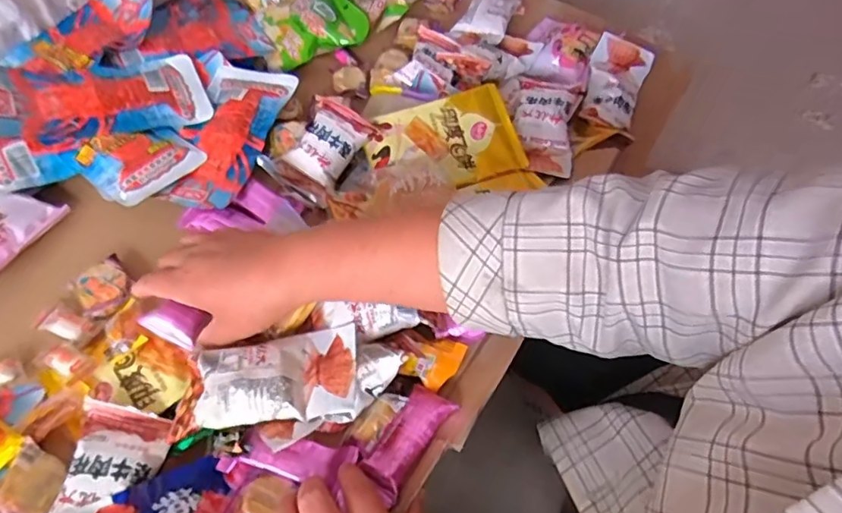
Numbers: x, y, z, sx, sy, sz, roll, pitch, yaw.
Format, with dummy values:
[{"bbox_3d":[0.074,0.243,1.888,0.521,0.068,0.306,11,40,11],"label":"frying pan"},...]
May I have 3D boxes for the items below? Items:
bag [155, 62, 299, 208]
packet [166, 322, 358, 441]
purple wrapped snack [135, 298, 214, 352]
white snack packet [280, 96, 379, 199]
[{"bbox_3d":[-0.208,-0.132,0.585,0.092,0.015,0.193,13,58,5],"label":"bag"},{"bbox_3d":[-0.117,0.094,0.429,0.133,0.032,0.078,-2,58,-5],"label":"packet"},{"bbox_3d":[-0.208,0.056,0.462,0.045,0.009,0.028,29,91,-10],"label":"purple wrapped snack"},{"bbox_3d":[-0.098,-0.112,0.561,0.063,0.023,0.092,31,82,11],"label":"white snack packet"}]

